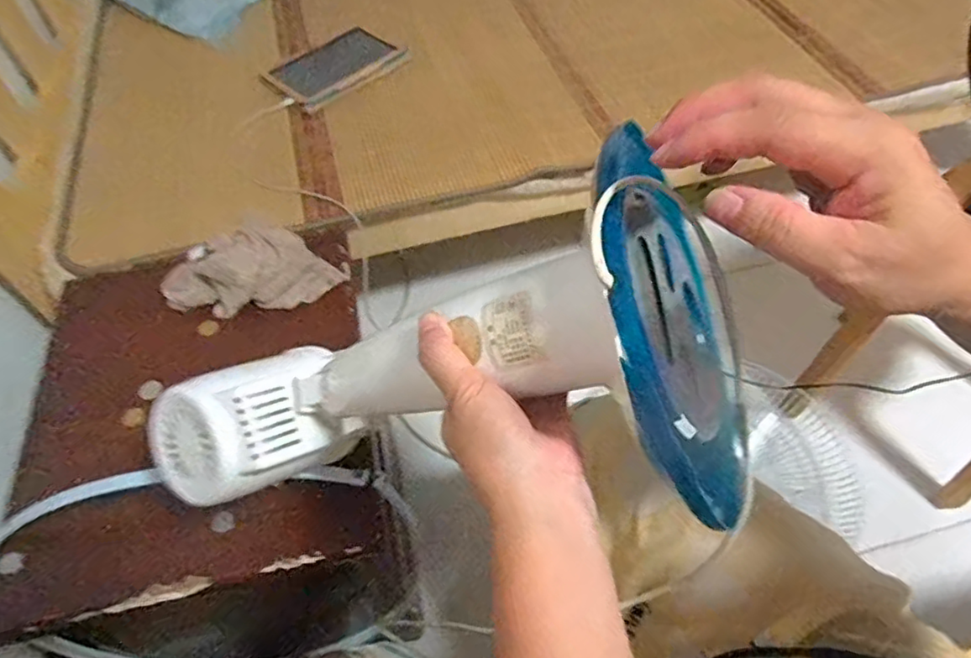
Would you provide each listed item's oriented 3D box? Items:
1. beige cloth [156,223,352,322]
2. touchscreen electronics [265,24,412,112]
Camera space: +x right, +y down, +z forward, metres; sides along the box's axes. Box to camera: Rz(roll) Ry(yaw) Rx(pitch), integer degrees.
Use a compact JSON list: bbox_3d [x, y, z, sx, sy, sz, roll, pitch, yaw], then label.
[{"bbox_3d":[-0.262,-0.069,0.677,0.199,0.059,0.087,-9,53,-3],"label":"beige cloth"},{"bbox_3d":[-0.279,-0.494,1.136,0.229,0.014,0.161,-40,61,-23],"label":"touchscreen electronics"}]

